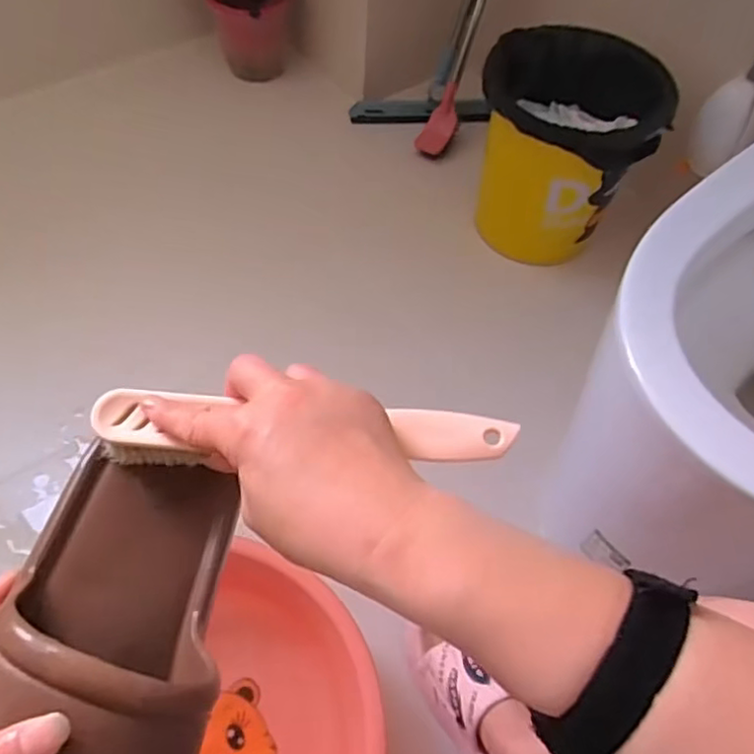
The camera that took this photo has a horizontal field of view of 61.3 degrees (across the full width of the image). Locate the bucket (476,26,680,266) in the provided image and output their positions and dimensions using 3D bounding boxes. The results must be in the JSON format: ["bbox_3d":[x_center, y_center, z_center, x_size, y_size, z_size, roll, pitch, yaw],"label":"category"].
[{"bbox_3d":[0.298,-0.361,1.027,0.270,0.268,0.287,6,57,4],"label":"bucket"}]

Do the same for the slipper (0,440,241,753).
[{"bbox_3d":[-0.129,0.141,0.294,0.097,0.082,0.247,17,57,-16],"label":"slipper"}]

